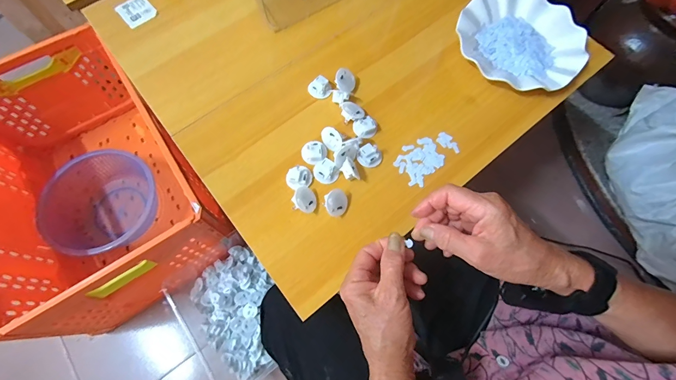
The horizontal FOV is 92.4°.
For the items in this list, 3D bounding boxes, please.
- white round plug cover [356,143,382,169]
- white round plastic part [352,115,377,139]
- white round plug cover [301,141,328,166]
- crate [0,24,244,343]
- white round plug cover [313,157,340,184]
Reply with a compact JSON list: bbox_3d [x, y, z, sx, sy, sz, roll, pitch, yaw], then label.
[{"bbox_3d":[0.042,-0.045,0.422,0.029,0.013,0.030,0,70,-1],"label":"white round plug cover"},{"bbox_3d":[0.037,-0.086,0.437,0.032,0.015,0.028,11,70,3],"label":"white round plastic part"},{"bbox_3d":[-0.031,-0.051,0.425,0.033,0.016,0.030,0,70,-1],"label":"white round plug cover"},{"bbox_3d":[-0.593,-0.023,0.797,0.382,0.304,0.624,-32,74,-12],"label":"crate"},{"bbox_3d":[-0.016,-0.024,0.415,0.029,0.012,0.030,0,70,-1],"label":"white round plug cover"}]

